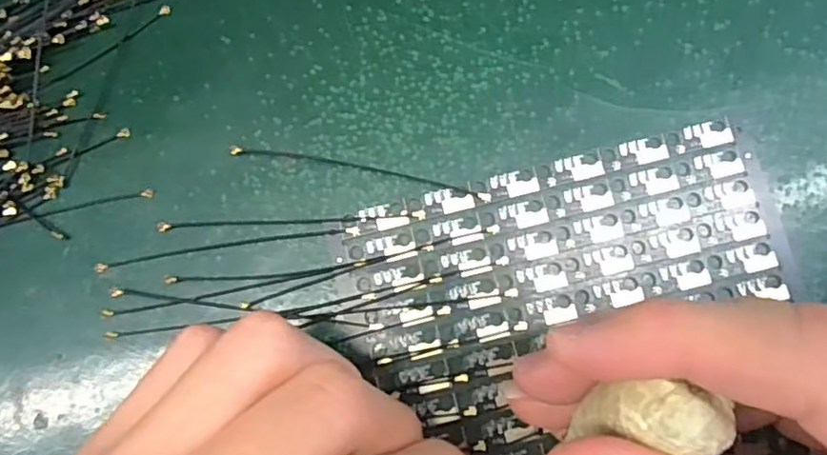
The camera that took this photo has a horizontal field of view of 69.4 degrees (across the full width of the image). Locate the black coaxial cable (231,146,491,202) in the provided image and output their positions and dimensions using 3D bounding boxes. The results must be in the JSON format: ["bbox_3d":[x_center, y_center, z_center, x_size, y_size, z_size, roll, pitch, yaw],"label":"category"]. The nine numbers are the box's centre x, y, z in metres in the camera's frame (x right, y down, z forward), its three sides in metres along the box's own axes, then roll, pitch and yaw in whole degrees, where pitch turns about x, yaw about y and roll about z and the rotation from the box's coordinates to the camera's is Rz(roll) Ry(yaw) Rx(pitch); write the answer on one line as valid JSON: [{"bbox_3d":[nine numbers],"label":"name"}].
[{"bbox_3d":[-0.016,-0.017,0.179,0.078,0.004,0.004,11,82,2],"label":"black coaxial cable"}]

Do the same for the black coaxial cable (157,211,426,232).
[{"bbox_3d":[-0.036,-0.002,0.177,0.079,0.004,0.004,-2,82,0],"label":"black coaxial cable"}]

